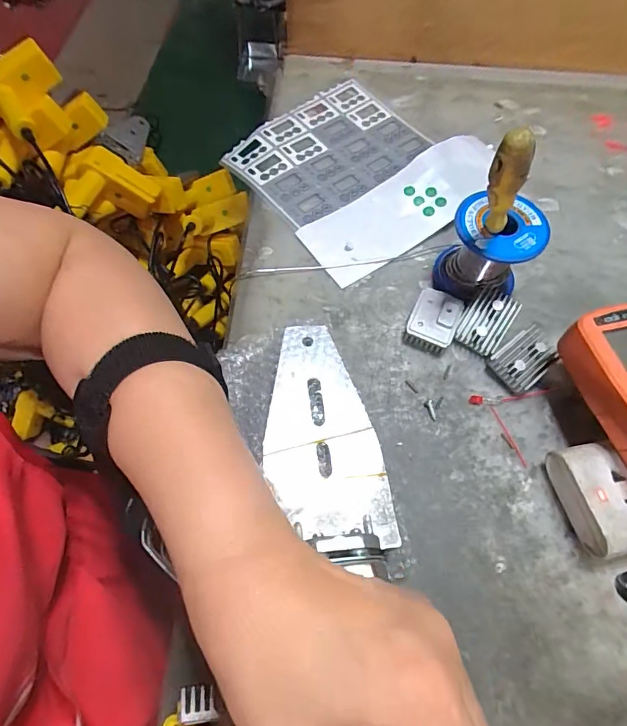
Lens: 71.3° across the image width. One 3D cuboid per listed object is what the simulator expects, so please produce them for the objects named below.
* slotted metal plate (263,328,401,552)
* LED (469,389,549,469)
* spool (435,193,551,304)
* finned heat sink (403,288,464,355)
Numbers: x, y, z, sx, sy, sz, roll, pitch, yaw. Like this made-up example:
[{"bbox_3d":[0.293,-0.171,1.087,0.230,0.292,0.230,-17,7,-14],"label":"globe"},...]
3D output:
[{"bbox_3d":[0.003,0.037,0.271,0.067,0.004,0.144,-5,60,-11],"label":"slotted metal plate"},{"bbox_3d":[0.132,0.034,0.303,0.048,0.004,0.058,25,65,11],"label":"LED"},{"bbox_3d":[0.129,-0.081,0.326,0.063,0.063,0.058,22,65,10],"label":"spool"},{"bbox_3d":[0.091,-0.032,0.328,0.034,0.016,0.046,23,65,10],"label":"finned heat sink"}]

